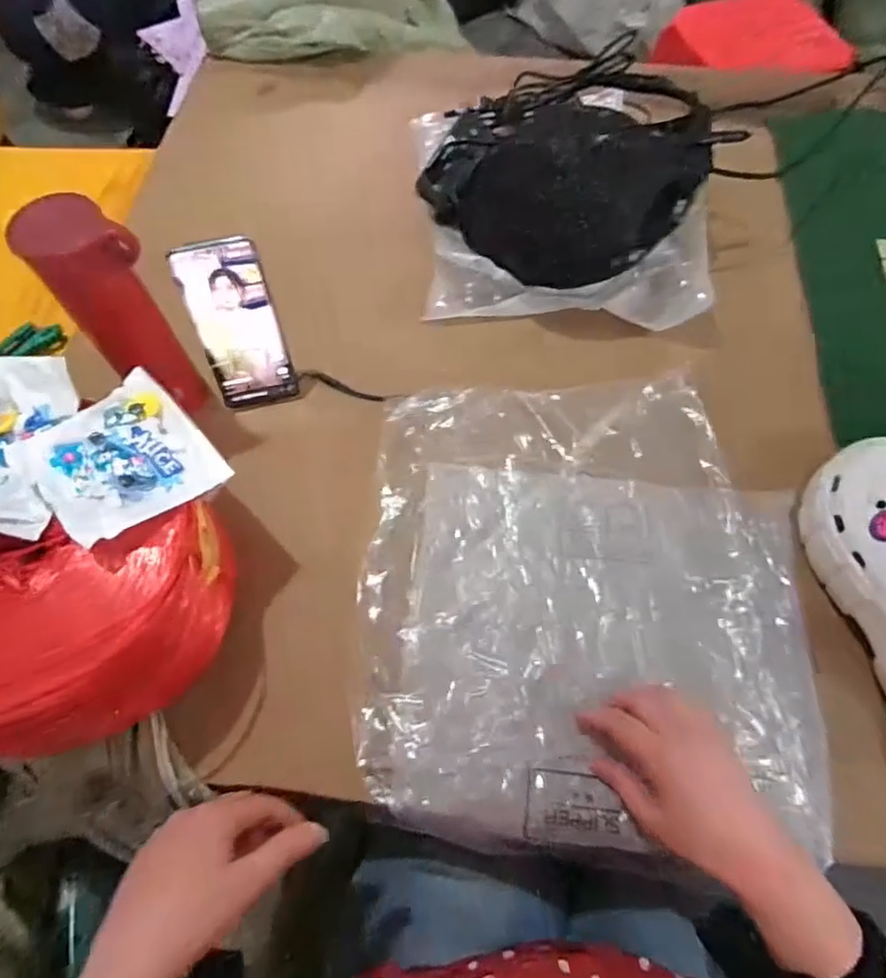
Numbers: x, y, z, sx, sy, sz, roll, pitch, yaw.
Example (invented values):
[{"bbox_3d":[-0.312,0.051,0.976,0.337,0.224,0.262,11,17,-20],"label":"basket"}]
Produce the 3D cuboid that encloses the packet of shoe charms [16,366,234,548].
[{"bbox_3d":[-0.232,-0.025,0.446,0.109,0.019,0.109,-38,78,-27],"label":"packet of shoe charms"}]

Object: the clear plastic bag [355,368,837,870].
[{"bbox_3d":[0.120,0.082,0.533,0.366,0.028,0.393,1,64,3],"label":"clear plastic bag"}]

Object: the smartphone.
[{"bbox_3d":[-0.190,-0.148,0.575,0.074,0.160,0.014,-10,39,-2],"label":"smartphone"}]

